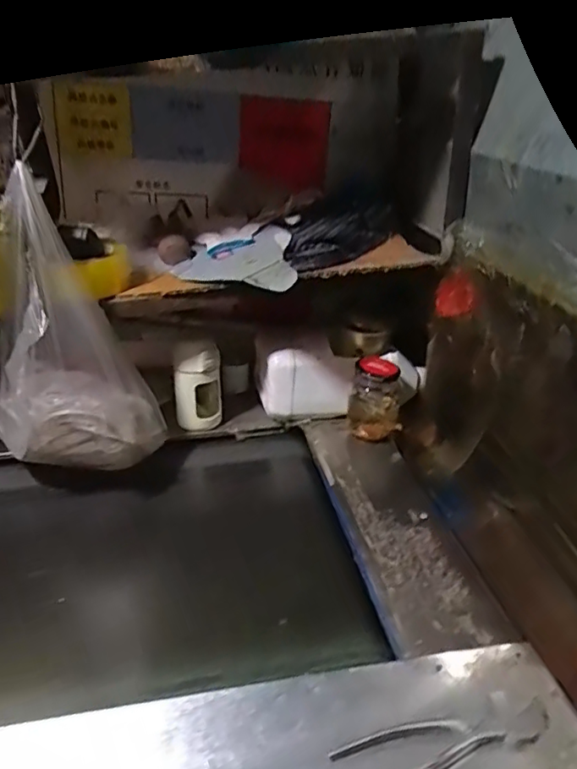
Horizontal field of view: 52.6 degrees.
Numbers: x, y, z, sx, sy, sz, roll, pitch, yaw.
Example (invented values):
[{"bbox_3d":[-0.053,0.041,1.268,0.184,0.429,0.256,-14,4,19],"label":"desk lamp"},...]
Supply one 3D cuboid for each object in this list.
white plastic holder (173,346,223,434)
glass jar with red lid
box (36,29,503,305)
[{"bbox_3d":[-0.149,0.014,0.967,0.075,0.138,0.043,-4,29,-6],"label":"white plastic holder"},{"bbox_3d":[0.143,0.029,0.962,0.084,0.144,0.066,1,29,4],"label":"glass jar with red lid"},{"bbox_3d":[-0.049,-0.319,0.893,0.611,0.270,0.410,-6,29,-9],"label":"box"}]

